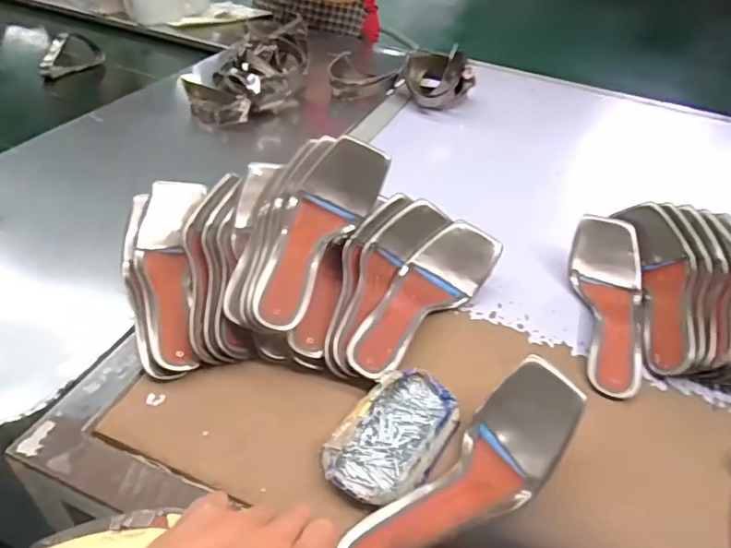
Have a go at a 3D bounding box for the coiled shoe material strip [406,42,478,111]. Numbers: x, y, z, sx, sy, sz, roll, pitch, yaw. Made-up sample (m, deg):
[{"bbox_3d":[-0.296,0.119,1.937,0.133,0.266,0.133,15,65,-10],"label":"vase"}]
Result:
[{"bbox_3d":[0.139,-0.384,1.023,0.098,0.111,0.122,-21,48,-29],"label":"coiled shoe material strip"}]

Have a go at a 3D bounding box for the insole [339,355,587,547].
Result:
[{"bbox_3d":[0.083,0.157,0.411,0.214,0.067,0.074,-28,51,-34],"label":"insole"}]

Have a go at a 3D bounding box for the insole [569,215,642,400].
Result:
[{"bbox_3d":[0.263,0.027,0.581,0.080,0.056,0.226,17,41,12],"label":"insole"}]

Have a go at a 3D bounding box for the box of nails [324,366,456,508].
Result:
[{"bbox_3d":[0.026,0.131,0.450,0.078,0.025,0.138,25,43,20],"label":"box of nails"}]

